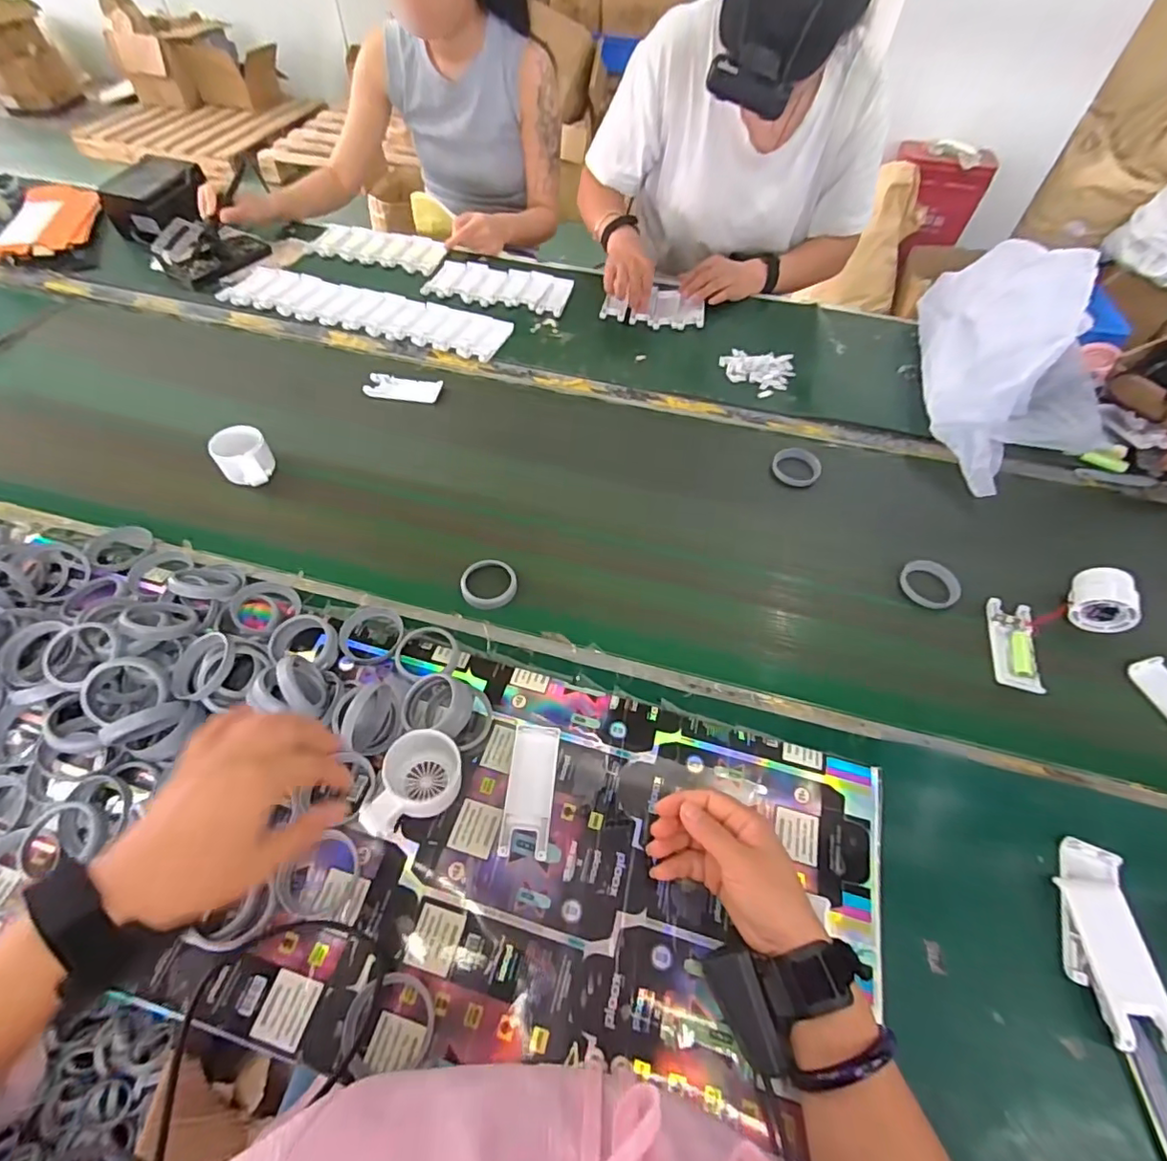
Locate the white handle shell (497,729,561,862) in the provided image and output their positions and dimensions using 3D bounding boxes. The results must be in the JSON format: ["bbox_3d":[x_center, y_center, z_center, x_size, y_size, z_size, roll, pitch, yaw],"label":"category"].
[{"bbox_3d":[-0.045,0.177,0.473,0.039,0.013,0.102,6,55,1],"label":"white handle shell"}]

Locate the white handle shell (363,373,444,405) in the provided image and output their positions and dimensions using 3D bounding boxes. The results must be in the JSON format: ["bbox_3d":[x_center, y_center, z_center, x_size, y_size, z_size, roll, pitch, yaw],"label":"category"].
[{"bbox_3d":[-0.258,-0.274,0.801,0.102,0.017,0.038,6,55,1],"label":"white handle shell"}]

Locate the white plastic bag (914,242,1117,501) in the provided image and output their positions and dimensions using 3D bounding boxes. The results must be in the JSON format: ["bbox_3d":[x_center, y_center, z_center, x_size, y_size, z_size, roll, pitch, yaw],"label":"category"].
[{"bbox_3d":[0.592,-0.296,0.755,0.210,0.160,0.400,17,56,9],"label":"white plastic bag"}]

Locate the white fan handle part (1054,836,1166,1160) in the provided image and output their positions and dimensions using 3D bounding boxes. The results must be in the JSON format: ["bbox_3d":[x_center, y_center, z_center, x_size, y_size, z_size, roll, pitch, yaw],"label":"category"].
[{"bbox_3d":[0.382,0.295,0.398,0.053,0.032,0.206,13,56,6],"label":"white fan handle part"}]

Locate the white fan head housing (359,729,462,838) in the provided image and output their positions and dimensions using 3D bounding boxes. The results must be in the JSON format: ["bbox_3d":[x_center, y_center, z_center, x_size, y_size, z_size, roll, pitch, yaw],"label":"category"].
[{"bbox_3d":[-0.131,0.167,0.450,0.057,0.054,0.082,14,56,7],"label":"white fan head housing"}]

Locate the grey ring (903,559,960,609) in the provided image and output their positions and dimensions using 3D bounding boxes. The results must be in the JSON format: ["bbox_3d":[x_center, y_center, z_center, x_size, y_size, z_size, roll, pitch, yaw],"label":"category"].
[{"bbox_3d":[0.395,0.001,0.634,0.059,0.006,0.061,1,56,-2],"label":"grey ring"}]

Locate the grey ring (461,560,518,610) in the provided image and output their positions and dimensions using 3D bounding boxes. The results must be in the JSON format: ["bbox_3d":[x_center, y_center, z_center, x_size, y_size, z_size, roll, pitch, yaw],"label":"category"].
[{"bbox_3d":[-0.103,0.003,0.610,0.059,0.014,0.058,1,56,-2],"label":"grey ring"}]

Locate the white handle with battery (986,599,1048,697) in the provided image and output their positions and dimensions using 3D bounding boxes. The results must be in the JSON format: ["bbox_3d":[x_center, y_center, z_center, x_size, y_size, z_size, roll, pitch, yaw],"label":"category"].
[{"bbox_3d":[0.452,0.068,0.587,0.038,0.016,0.105,14,56,7],"label":"white handle with battery"}]

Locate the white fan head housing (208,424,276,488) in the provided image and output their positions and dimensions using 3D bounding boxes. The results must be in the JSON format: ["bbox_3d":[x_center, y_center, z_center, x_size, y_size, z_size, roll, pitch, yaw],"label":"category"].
[{"bbox_3d":[-0.405,-0.144,0.671,0.059,0.049,0.070,-29,62,-21],"label":"white fan head housing"}]

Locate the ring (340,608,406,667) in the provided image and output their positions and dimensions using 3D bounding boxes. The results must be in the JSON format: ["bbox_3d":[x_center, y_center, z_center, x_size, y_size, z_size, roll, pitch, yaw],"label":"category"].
[{"bbox_3d":[-0.204,0.050,0.538,0.058,0.009,0.065,-7,56,-7],"label":"ring"}]

